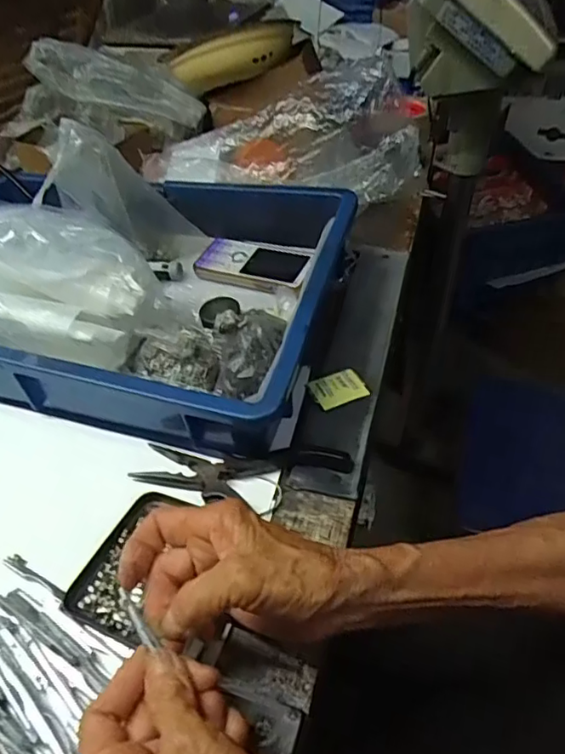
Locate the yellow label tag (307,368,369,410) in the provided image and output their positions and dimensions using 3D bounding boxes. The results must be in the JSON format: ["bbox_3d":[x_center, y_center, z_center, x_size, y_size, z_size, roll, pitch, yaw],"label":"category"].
[{"bbox_3d":[0.048,0.009,0.476,0.043,0.004,0.034,-21,46,-17],"label":"yellow label tag"}]

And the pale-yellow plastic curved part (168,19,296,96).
[{"bbox_3d":[-0.078,-0.462,0.815,0.179,0.064,0.062,-6,38,28],"label":"pale-yellow plastic curved part"}]

